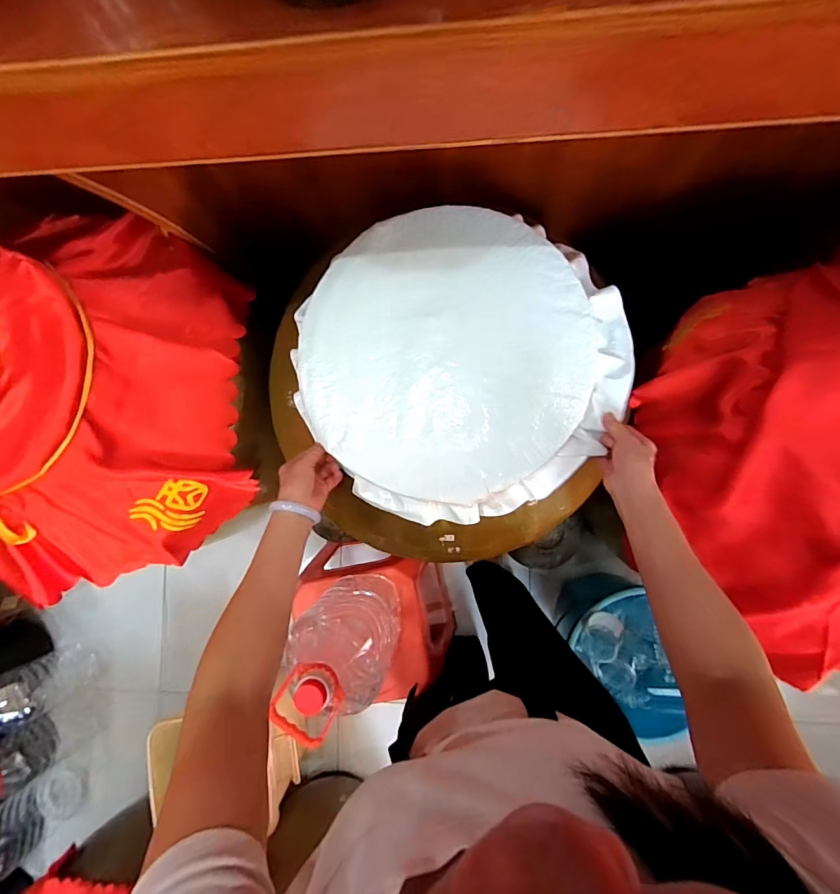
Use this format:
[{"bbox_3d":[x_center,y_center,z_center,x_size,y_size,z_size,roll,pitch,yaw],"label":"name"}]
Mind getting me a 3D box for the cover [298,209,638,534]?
[{"bbox_3d":[0.062,-0.107,0.547,0.409,0.071,0.380,-14,85,3],"label":"cover"}]

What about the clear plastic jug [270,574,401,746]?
[{"bbox_3d":[-0.125,0.335,0.710,0.141,0.323,0.152,-16,85,3],"label":"clear plastic jug"}]

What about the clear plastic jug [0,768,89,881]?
[{"bbox_3d":[-1.139,1.074,1.153,0.190,0.305,0.165,-40,84,1],"label":"clear plastic jug"}]

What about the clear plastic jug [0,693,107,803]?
[{"bbox_3d":[-1.095,0.856,1.162,0.159,0.317,0.147,-35,84,1],"label":"clear plastic jug"}]

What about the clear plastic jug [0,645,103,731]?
[{"bbox_3d":[-1.113,0.705,1.192,0.126,0.312,0.163,-24,85,2],"label":"clear plastic jug"}]

